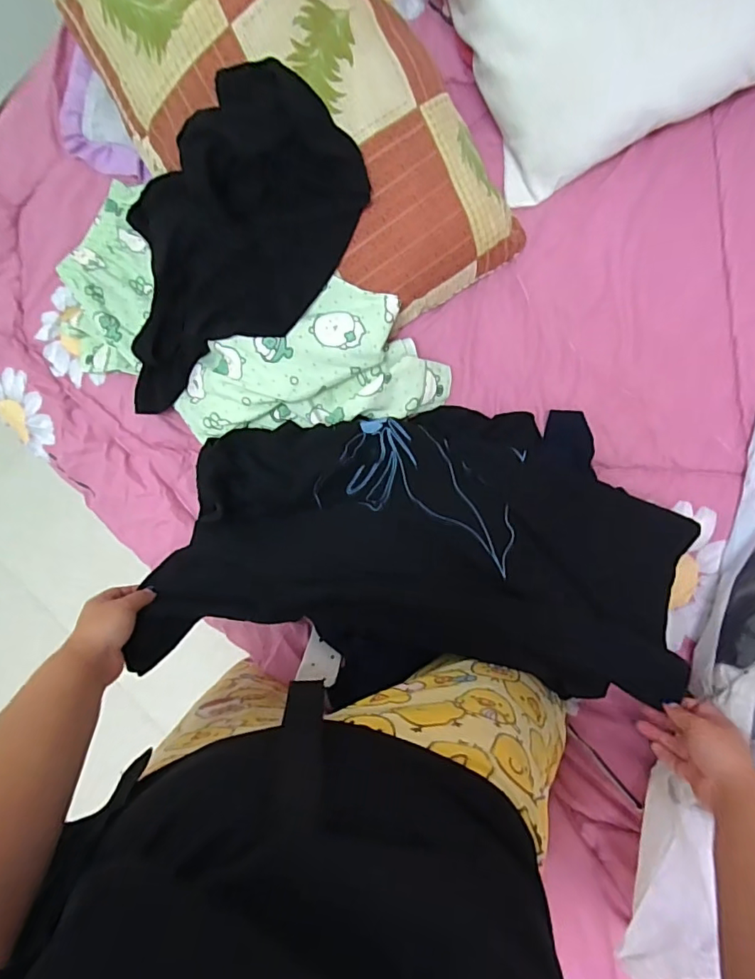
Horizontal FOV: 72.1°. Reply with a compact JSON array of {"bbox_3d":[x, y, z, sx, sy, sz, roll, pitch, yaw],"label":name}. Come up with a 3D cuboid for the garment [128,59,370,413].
[{"bbox_3d":[-0.177,-0.277,0.601,0.350,0.157,0.250,-17,86,6],"label":"garment"}]

